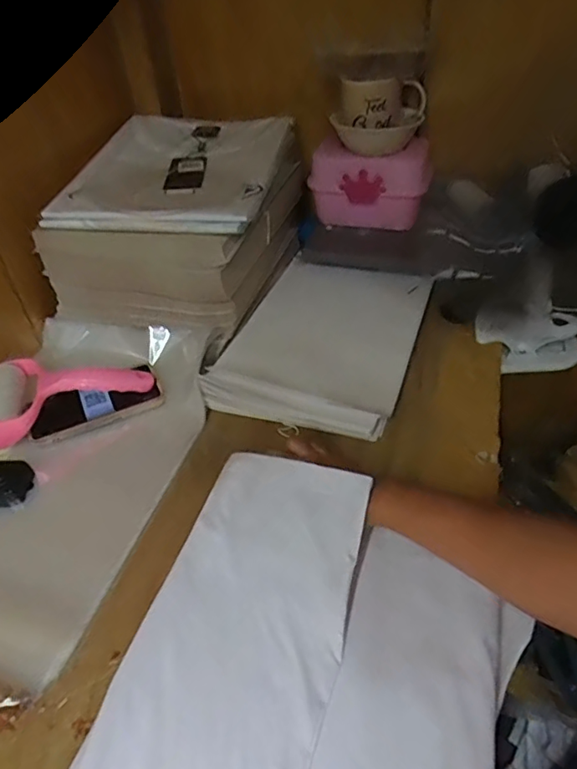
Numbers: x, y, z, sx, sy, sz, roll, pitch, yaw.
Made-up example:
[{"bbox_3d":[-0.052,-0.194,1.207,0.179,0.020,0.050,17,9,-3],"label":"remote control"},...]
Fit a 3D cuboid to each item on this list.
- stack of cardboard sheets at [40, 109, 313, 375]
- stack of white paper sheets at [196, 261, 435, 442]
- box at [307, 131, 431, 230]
[{"bbox_3d":[-0.143,-0.239,0.789,0.269,0.172,0.331,9,42,15],"label":"stack of cardboard sheets"},{"bbox_3d":[0.051,-0.064,0.716,0.221,0.035,0.301,11,44,18],"label":"stack of white paper sheets"},{"bbox_3d":[0.123,-0.309,0.830,0.174,0.105,0.092,8,42,13],"label":"box"}]

